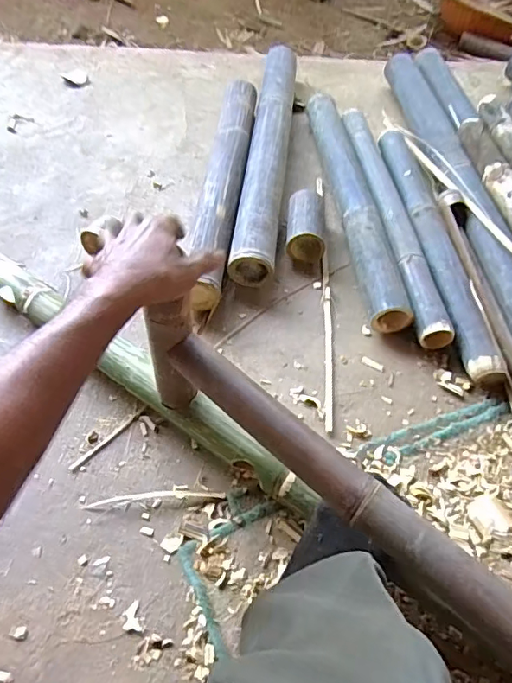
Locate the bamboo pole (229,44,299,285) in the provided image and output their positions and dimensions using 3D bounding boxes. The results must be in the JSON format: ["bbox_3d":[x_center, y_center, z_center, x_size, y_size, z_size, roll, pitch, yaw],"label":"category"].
[{"bbox_3d":[0.030,-0.430,1.132,0.086,0.093,0.766,6,55,2],"label":"bamboo pole"}]

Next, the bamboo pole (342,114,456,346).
[{"bbox_3d":[0.267,-0.266,1.043,0.066,0.063,0.657,-4,56,-6],"label":"bamboo pole"}]

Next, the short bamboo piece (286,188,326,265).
[{"bbox_3d":[0.102,-0.231,1.004,0.077,0.063,0.141,5,55,1],"label":"short bamboo piece"}]

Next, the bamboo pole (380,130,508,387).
[{"bbox_3d":[0.337,-0.205,0.996,0.068,0.063,0.640,-3,56,-5],"label":"bamboo pole"}]

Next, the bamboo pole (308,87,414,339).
[{"bbox_3d":[0.194,-0.298,1.055,0.073,0.066,0.649,-5,56,-6],"label":"bamboo pole"}]

